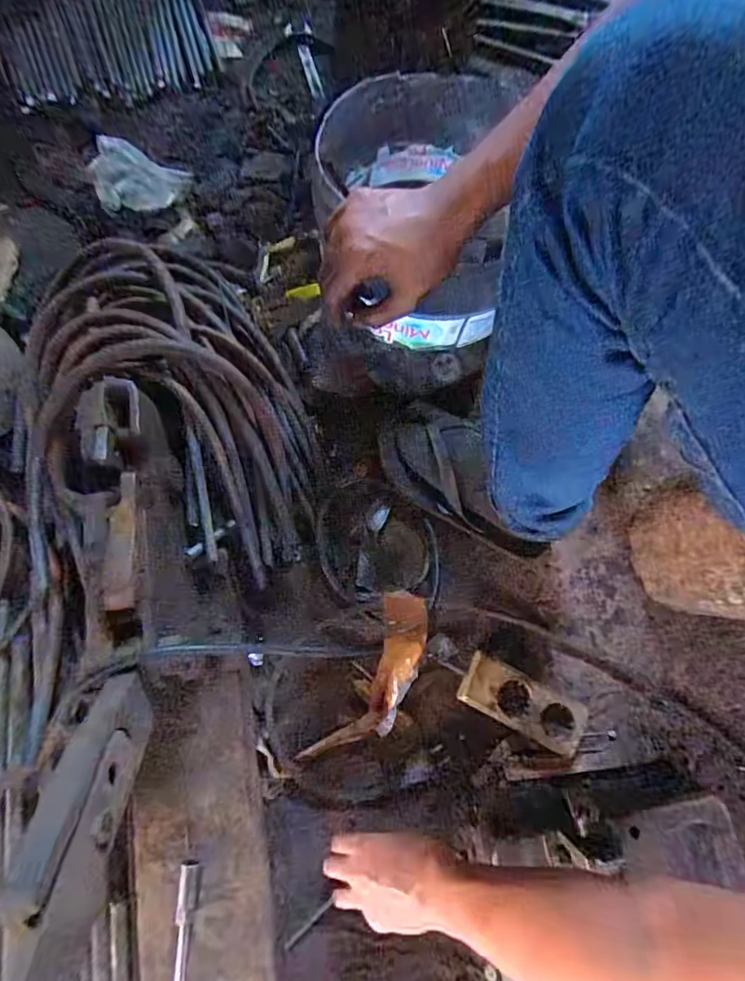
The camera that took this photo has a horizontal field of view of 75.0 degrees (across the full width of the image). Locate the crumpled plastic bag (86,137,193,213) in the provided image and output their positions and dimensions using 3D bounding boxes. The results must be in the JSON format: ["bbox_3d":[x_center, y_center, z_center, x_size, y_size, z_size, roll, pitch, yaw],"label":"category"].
[{"bbox_3d":[-0.367,-0.476,0.742,0.161,0.042,0.119,15,75,4],"label":"crumpled plastic bag"}]

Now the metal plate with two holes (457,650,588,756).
[{"bbox_3d":[0.173,0.246,0.566,0.141,0.039,0.056,27,76,7],"label":"metal plate with two holes"}]

